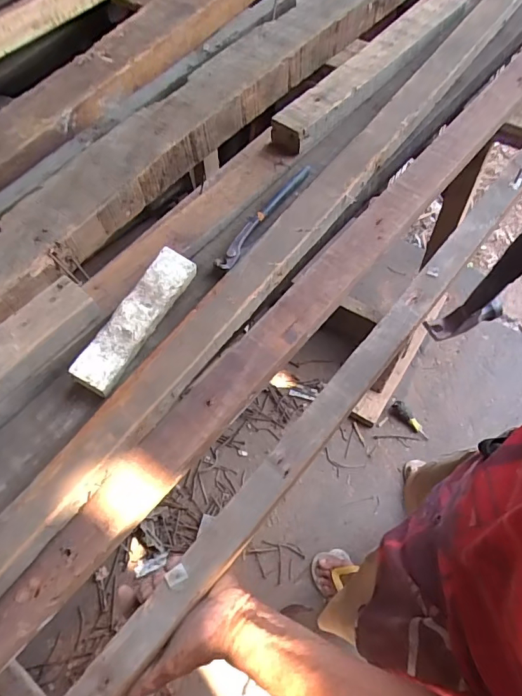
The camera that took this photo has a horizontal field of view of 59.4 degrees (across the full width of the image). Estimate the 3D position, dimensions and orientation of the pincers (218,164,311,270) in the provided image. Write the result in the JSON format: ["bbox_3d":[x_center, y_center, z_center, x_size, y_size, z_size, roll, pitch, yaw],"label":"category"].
[{"bbox_3d":[0.002,-0.191,0.650,0.034,0.028,0.215,28,62,18],"label":"pincers"}]

